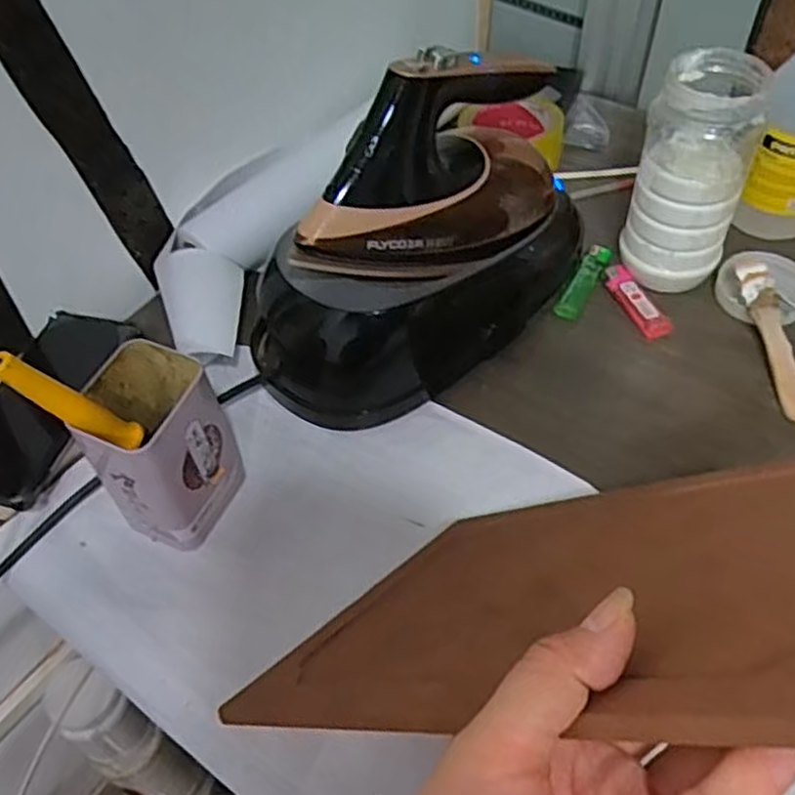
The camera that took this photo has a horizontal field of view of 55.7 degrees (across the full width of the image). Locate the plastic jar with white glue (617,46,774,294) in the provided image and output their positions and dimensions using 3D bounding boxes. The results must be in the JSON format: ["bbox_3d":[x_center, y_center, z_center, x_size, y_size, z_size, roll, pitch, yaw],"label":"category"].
[{"bbox_3d":[0.219,-0.161,0.566,0.075,0.163,0.071,-2,51,2],"label":"plastic jar with white glue"}]

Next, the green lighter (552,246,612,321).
[{"bbox_3d":[0.152,-0.096,0.617,0.020,0.008,0.082,23,56,21],"label":"green lighter"}]

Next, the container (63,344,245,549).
[{"bbox_3d":[-0.144,0.029,0.472,0.065,0.109,0.083,19,55,18],"label":"container"}]

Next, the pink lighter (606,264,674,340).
[{"bbox_3d":[0.189,-0.080,0.602,0.026,0.011,0.078,-19,52,-11],"label":"pink lighter"}]

